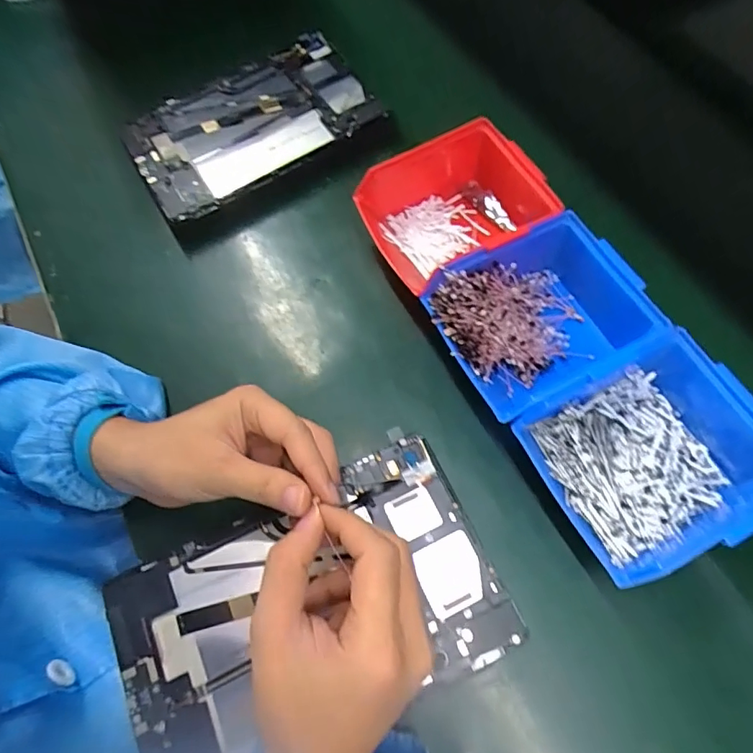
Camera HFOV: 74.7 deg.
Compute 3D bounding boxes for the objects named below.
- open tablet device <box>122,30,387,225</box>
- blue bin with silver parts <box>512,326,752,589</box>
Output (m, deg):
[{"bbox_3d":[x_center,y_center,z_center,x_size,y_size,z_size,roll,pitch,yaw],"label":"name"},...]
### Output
[{"bbox_3d":[-0.134,-0.272,0.528,0.245,0.025,0.181,-29,63,-10],"label":"open tablet device"},{"bbox_3d":[0.192,0.049,0.338,0.149,0.057,0.121,-27,69,-10],"label":"blue bin with silver parts"}]

